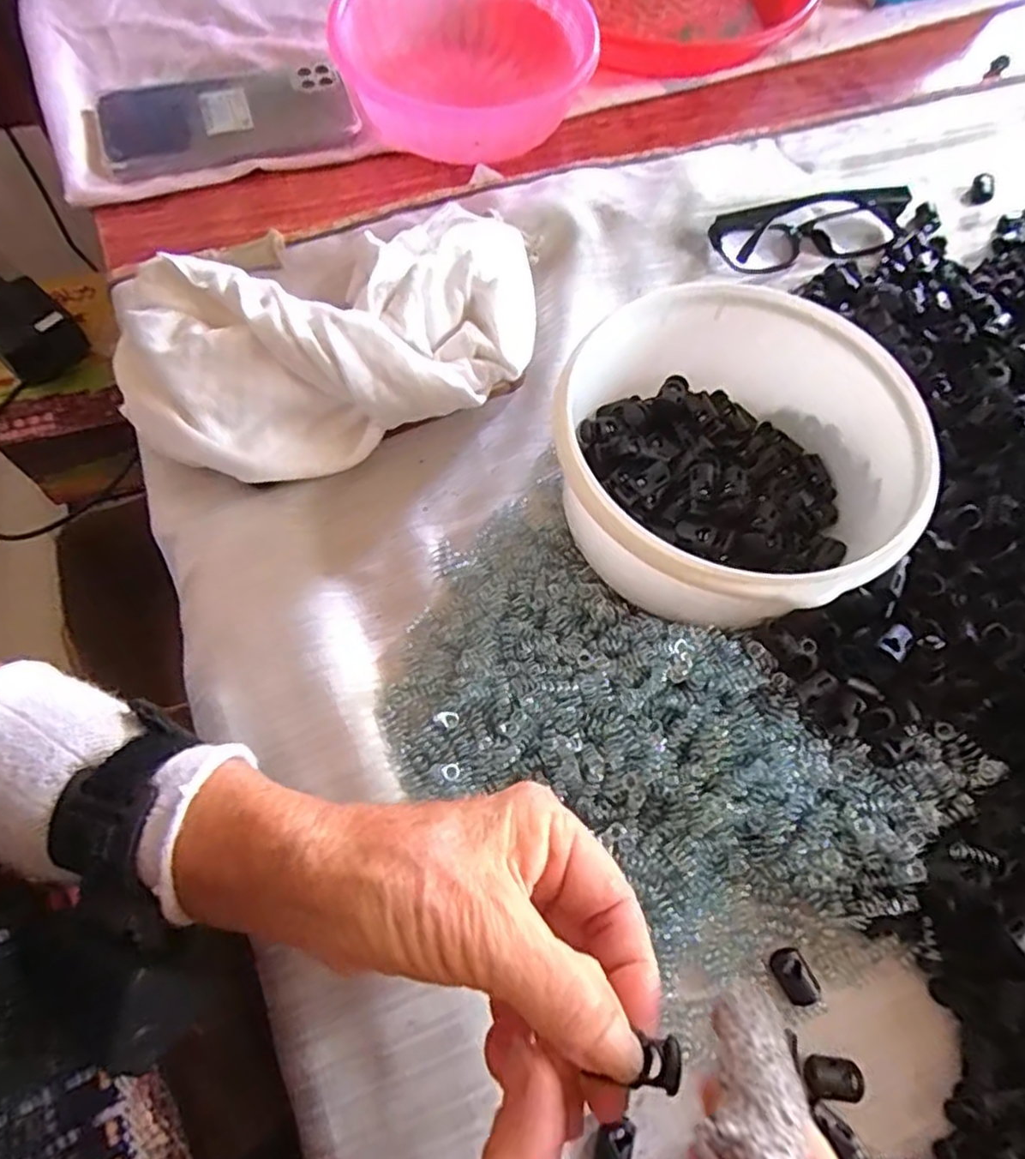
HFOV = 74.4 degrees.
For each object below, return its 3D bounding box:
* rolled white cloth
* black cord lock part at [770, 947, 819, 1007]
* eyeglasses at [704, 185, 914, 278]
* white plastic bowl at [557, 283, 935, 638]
[{"bbox_3d":[-0.087,-0.121,0.355,0.217,0.067,0.126,-10,68,-7],"label":"rolled white cloth"},{"bbox_3d":[0.118,0.165,0.280,0.014,0.007,0.022,-26,71,-13],"label":"black cord lock part"},{"bbox_3d":[0.194,-0.227,0.431,0.136,0.030,0.037,-15,69,-9],"label":"eyeglasses"},{"bbox_3d":[0.102,-0.056,0.329,0.147,0.085,0.149,1,67,-2],"label":"white plastic bowl"}]

